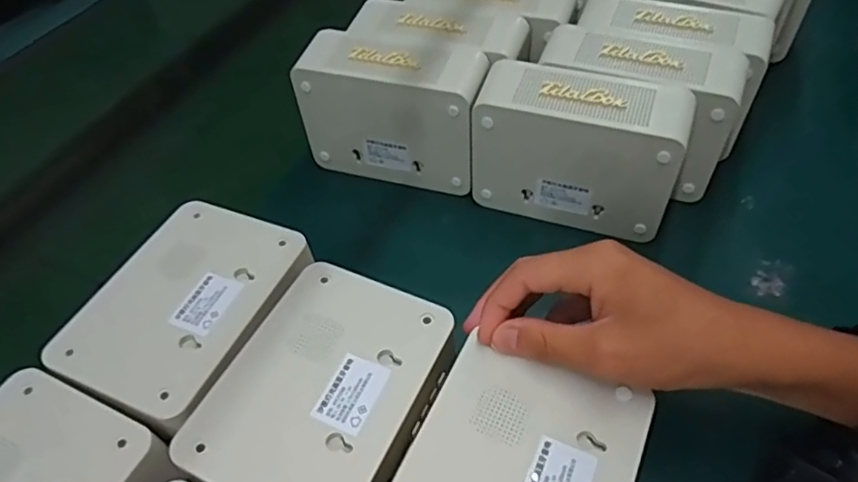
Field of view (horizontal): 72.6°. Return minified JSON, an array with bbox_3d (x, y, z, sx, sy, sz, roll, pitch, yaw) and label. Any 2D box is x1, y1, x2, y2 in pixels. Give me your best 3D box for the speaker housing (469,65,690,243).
[{"bbox_3d":[0.105,-0.063,0.426,0.141,0.107,0.053,15,52,16],"label":"speaker housing"}]

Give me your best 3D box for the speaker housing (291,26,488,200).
[{"bbox_3d":[-0.027,-0.098,0.473,0.141,0.120,0.057,12,51,14],"label":"speaker housing"}]

